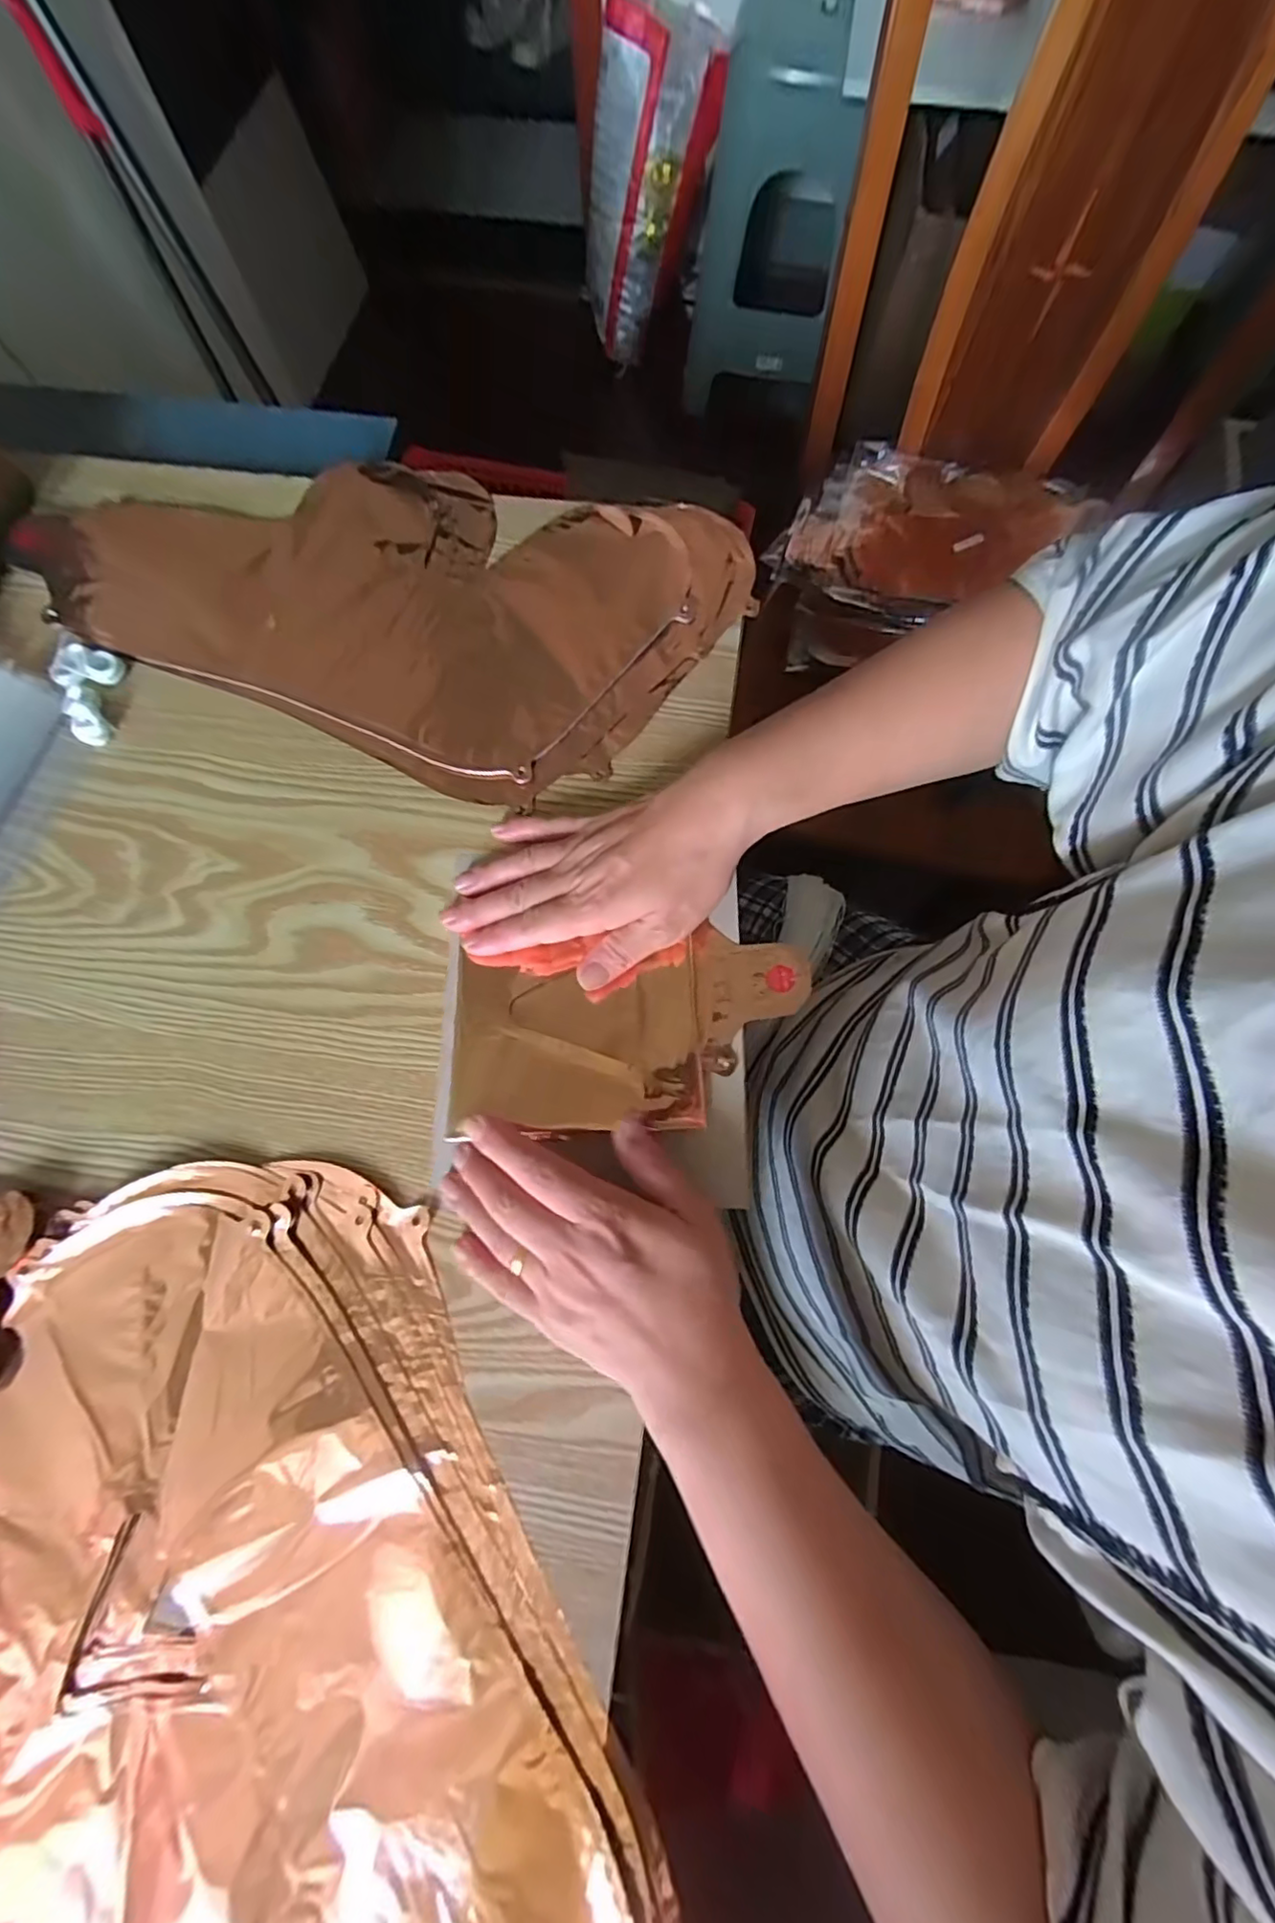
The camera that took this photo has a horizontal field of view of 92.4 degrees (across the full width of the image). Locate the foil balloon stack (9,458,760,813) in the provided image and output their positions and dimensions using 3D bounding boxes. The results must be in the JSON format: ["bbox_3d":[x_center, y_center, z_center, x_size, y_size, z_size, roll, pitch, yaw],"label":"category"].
[{"bbox_3d":[-0.171,-0.258,0.411,0.450,0.010,0.237,22,77,7],"label":"foil balloon stack"}]

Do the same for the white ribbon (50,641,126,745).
[{"bbox_3d":[-0.354,-0.171,0.390,0.045,0.010,0.070,0,75,2],"label":"white ribbon"}]

